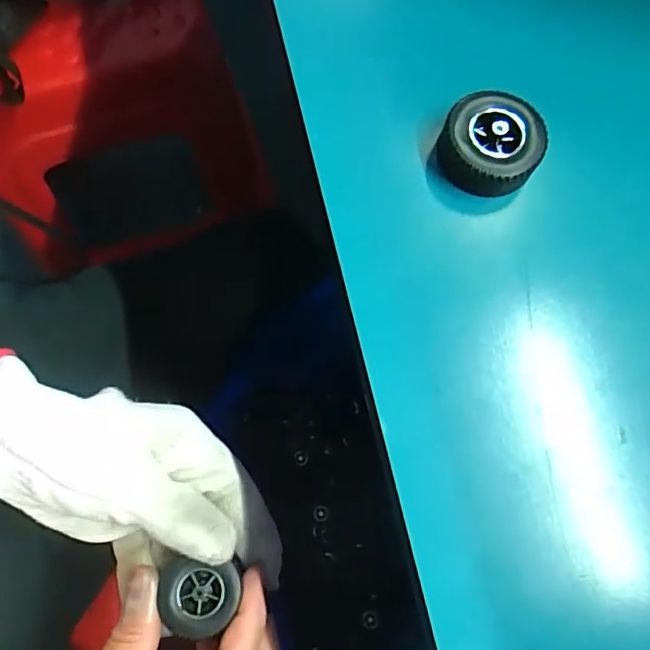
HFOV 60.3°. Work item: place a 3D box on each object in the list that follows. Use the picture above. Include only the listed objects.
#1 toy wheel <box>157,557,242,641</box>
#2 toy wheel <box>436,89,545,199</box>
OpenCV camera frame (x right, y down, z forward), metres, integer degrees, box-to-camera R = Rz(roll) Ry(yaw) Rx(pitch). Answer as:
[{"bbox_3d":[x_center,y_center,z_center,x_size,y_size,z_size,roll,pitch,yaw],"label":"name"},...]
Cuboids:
[{"bbox_3d":[-0.057,0.124,0.252,0.033,0.009,0.029,6,72,0],"label":"toy wheel"},{"bbox_3d":[0.063,-0.069,0.214,0.037,0.013,0.037,0,72,-1],"label":"toy wheel"}]

